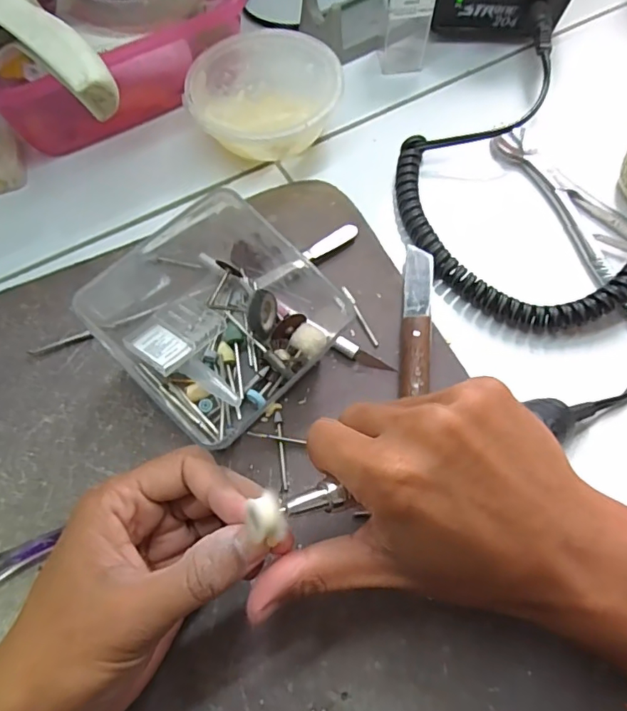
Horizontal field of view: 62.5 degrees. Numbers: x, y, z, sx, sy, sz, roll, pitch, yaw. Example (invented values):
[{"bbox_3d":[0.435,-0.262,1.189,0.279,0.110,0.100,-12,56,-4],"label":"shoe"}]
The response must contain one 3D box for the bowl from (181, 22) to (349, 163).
[{"bbox_3d":[-0.034,-0.176,0.359,0.101,0.038,0.102,0,65,1],"label":"bowl"}]

